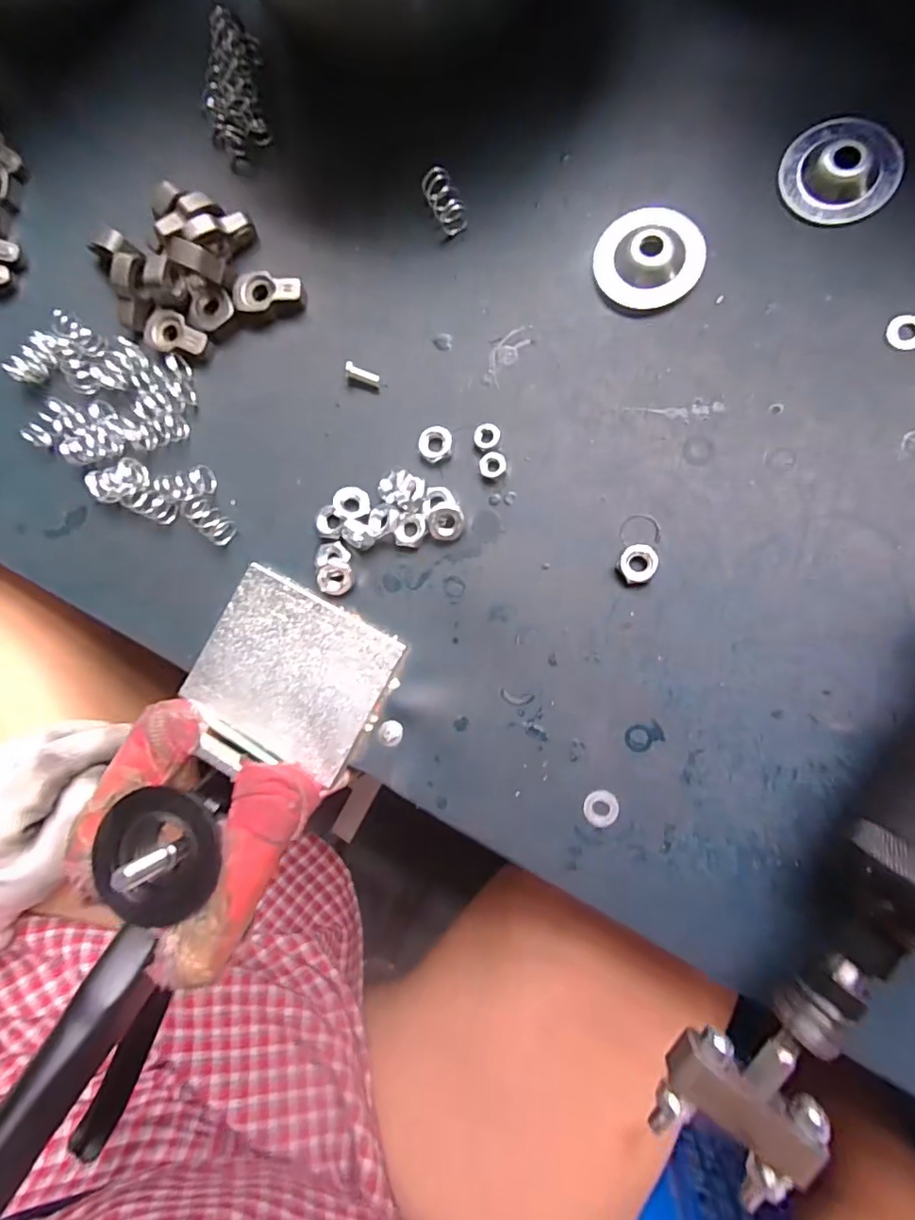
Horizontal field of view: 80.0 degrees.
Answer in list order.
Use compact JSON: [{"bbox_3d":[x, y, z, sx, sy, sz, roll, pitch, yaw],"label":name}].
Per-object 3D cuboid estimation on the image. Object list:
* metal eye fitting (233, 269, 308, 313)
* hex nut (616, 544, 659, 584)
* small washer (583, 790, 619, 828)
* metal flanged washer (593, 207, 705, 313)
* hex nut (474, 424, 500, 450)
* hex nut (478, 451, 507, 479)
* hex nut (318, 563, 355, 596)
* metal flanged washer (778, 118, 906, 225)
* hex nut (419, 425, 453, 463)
[{"bbox_3d":[-0.079,-0.134,0.230,0.028,0.008,0.016,0,85,10],"label":"metal eye fitting"},{"bbox_3d":[0.065,-0.017,0.197,0.013,0.005,0.014,21,89,11],"label":"hex nut"},{"bbox_3d":[0.051,0.071,0.193,0.012,0.004,0.013,-1,85,10],"label":"small washer"},{"bbox_3d":[0.072,-0.132,0.203,0.039,0.006,0.036,16,88,11],"label":"metal flanged washer"},{"bbox_3d":[0.012,-0.067,0.212,0.010,0.005,0.009,26,90,11],"label":"hex nut"},{"bbox_3d":[0.014,-0.056,0.211,0.010,0.004,0.010,7,87,11],"label":"hex nut"},{"bbox_3d":[-0.048,-0.012,0.216,0.012,0.008,0.012,0,85,10],"label":"hex nut"},{"bbox_3d":[0.137,-0.158,0.193,0.038,0.006,0.036,-1,85,10],"label":"metal flanged washer"},{"bbox_3d":[-0.009,-0.065,0.215,0.013,0.007,0.012,-26,81,7],"label":"hex nut"}]

